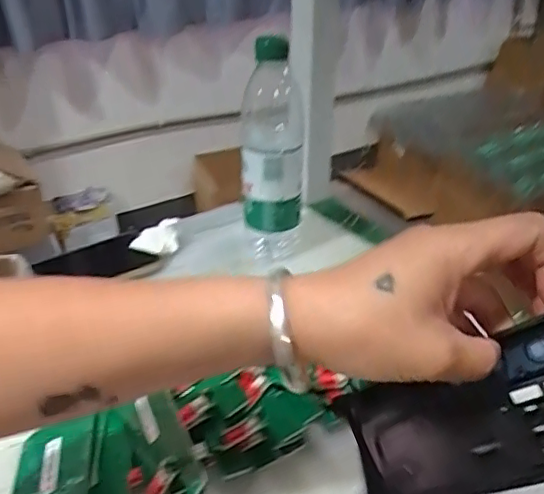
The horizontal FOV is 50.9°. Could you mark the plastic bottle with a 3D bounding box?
[{"bbox_3d":[0.000,-0.091,0.577,0.063,0.219,0.055,-2,33,-3],"label":"plastic bottle"}]

